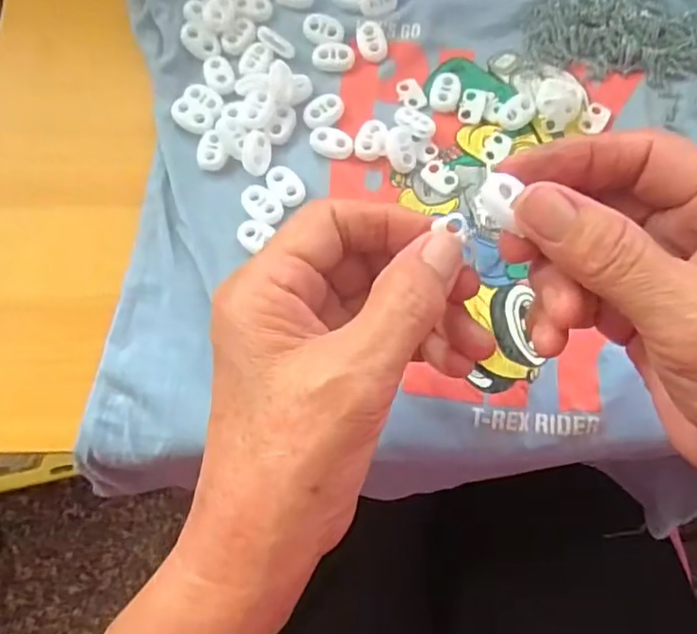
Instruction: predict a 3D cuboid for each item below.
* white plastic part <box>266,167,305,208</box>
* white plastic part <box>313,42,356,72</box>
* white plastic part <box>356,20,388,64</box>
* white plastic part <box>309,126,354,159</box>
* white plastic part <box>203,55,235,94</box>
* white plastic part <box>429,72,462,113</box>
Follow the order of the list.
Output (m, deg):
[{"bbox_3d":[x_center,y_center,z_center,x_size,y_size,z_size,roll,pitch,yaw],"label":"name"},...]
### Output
[{"bbox_3d":[-0.031,-0.065,0.294,0.015,0.004,0.024,-39,77,-12],"label":"white plastic part"},{"bbox_3d":[-0.008,-0.139,0.315,0.022,0.004,0.014,2,72,0],"label":"white plastic part"},{"bbox_3d":[0.013,-0.150,0.318,0.015,0.004,0.024,-14,73,-5],"label":"white plastic part"},{"bbox_3d":[-0.008,-0.089,0.301,0.023,0.004,0.015,27,74,7],"label":"white plastic part"},{"bbox_3d":[-0.068,-0.128,0.310,0.015,0.004,0.024,-19,74,-7],"label":"white plastic part"},{"bbox_3d":[0.051,-0.119,0.311,0.015,0.005,0.024,16,73,4],"label":"white plastic part"}]

